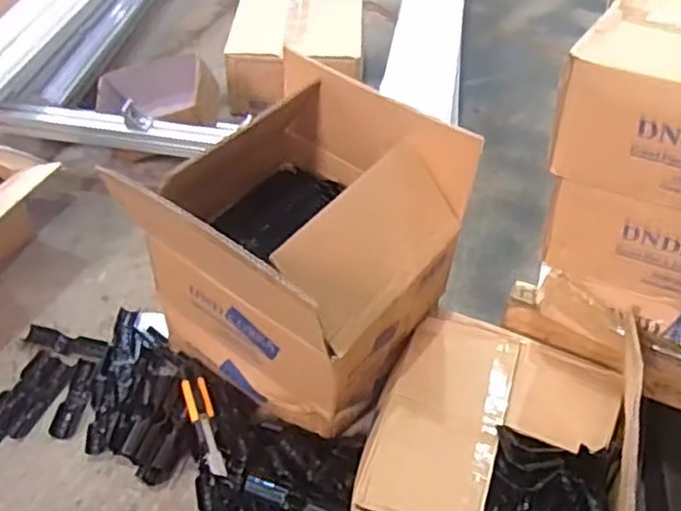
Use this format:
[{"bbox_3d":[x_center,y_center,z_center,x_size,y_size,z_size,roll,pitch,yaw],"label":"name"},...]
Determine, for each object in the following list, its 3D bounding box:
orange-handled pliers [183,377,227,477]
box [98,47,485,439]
[{"bbox_3d":[-0.180,0.226,0.948,0.034,0.024,0.145,-12,46,-15],"label":"orange-handled pliers"},{"bbox_3d":[-0.044,-0.001,0.927,0.294,0.328,0.316,30,50,25],"label":"box"}]

